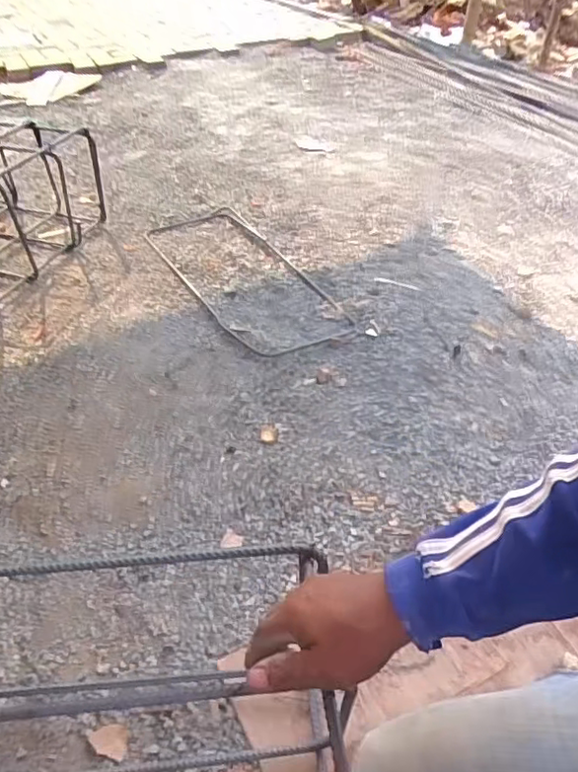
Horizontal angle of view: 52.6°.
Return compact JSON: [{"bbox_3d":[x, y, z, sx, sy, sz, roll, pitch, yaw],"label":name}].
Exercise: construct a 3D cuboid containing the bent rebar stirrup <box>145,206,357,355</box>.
[{"bbox_3d":[-0.125,-0.300,1.522,0.304,0.013,0.718,-21,45,-23],"label":"bent rebar stirrup"}]

